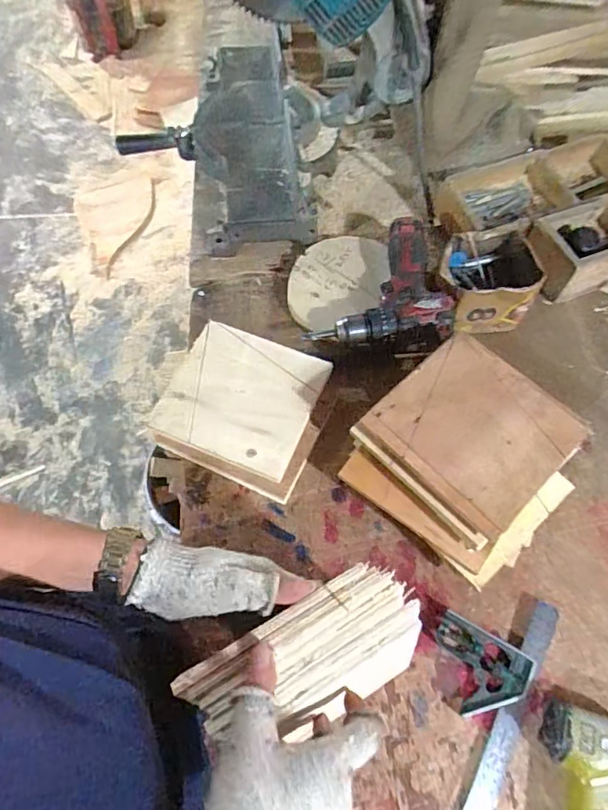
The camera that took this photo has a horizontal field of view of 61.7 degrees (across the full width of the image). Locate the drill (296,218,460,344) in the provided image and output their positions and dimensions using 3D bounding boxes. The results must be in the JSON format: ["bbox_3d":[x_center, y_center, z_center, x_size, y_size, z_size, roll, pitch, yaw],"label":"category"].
[{"bbox_3d":[0.104,-0.167,0.707,0.188,0.066,0.189,2,63,1],"label":"drill"}]

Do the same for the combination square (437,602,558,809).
[{"bbox_3d":[0.159,0.323,0.511,0.107,0.018,0.295,28,66,13],"label":"combination square"}]

